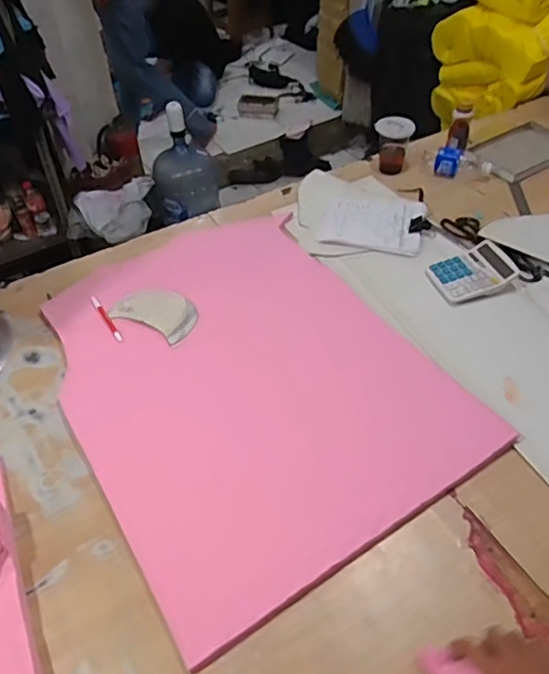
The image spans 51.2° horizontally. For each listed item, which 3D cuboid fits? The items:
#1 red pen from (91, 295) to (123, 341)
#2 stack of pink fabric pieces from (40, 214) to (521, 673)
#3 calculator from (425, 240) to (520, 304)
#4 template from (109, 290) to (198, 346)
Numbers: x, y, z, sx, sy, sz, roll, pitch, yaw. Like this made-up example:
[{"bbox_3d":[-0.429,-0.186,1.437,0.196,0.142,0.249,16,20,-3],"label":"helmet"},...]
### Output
[{"bbox_3d":[-0.321,-0.037,1.094,0.014,0.010,0.139,-27,49,-22],"label":"red pen"},{"bbox_3d":[-0.064,0.051,0.991,0.554,0.035,0.740,-26,49,-21],"label":"stack of pink fabric pieces"},{"bbox_3d":[0.390,-0.134,1.134,0.154,0.029,0.125,-14,46,-10],"label":"calculator"},{"bbox_3d":[-0.226,-0.051,1.095,0.165,0.019,0.102,22,50,24],"label":"template"}]

